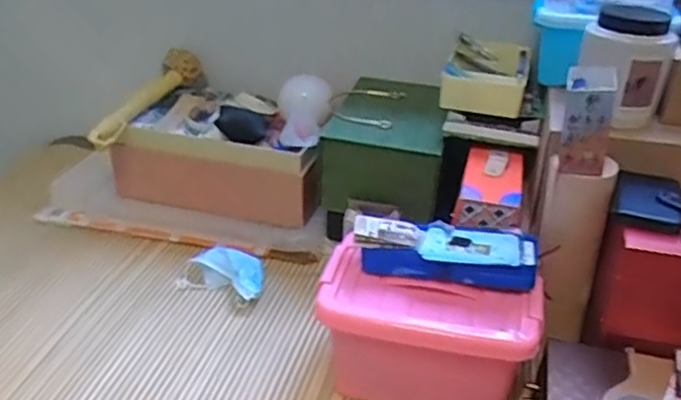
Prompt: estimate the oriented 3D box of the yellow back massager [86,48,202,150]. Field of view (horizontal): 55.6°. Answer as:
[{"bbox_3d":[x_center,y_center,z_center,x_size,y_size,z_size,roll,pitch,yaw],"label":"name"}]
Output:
[{"bbox_3d":[-0.339,-0.183,1.125,0.050,0.073,0.302,11,34,18],"label":"yellow back massager"}]

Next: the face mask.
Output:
[{"bbox_3d":[-0.179,0.111,0.996,0.140,0.036,0.085,10,34,17],"label":"face mask"}]

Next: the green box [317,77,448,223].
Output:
[{"bbox_3d":[0.085,-0.099,1.077,0.181,0.113,0.278,7,33,12],"label":"green box"}]

